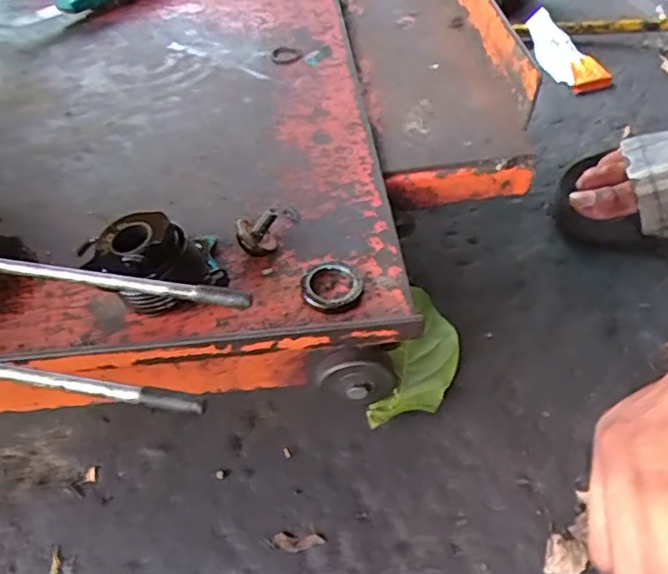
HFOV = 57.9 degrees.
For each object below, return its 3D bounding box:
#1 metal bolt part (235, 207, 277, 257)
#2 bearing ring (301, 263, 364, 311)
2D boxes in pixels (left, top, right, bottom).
[{"bbox_3d":[-0.035,-0.024,0.279,0.019,0.020,0.015,-7,48,-3],"label":"metal bolt part"},{"bbox_3d":[-0.001,0.000,0.266,0.027,0.005,0.026,-2,48,2],"label":"bearing ring"}]

